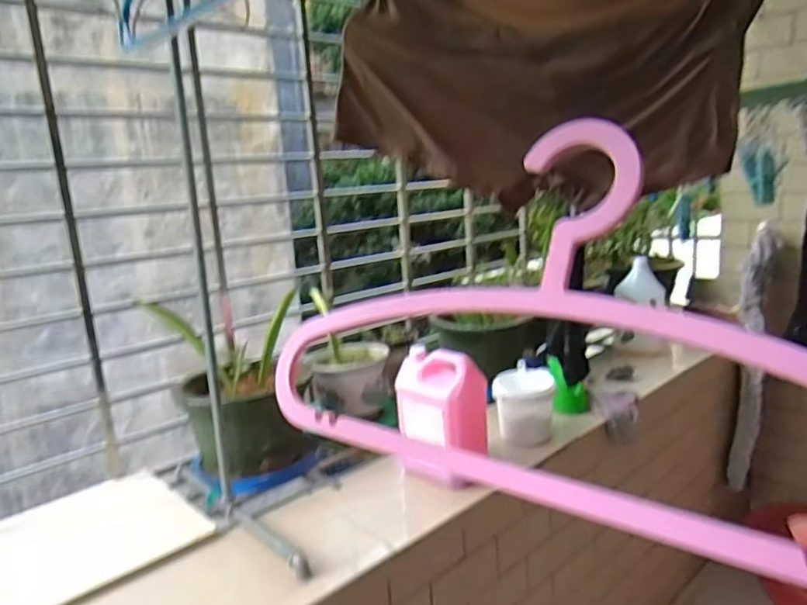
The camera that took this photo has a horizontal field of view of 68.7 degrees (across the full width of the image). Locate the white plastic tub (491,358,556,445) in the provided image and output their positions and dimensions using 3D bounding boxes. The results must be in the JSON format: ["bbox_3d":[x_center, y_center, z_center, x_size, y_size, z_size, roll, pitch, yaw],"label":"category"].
[{"bbox_3d":[0.294,0.256,1.447,0.144,0.166,0.124,-2,12,5],"label":"white plastic tub"}]

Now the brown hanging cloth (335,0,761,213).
[{"bbox_3d":[0.124,-0.216,0.549,0.361,0.222,0.027,-2,12,7],"label":"brown hanging cloth"}]

